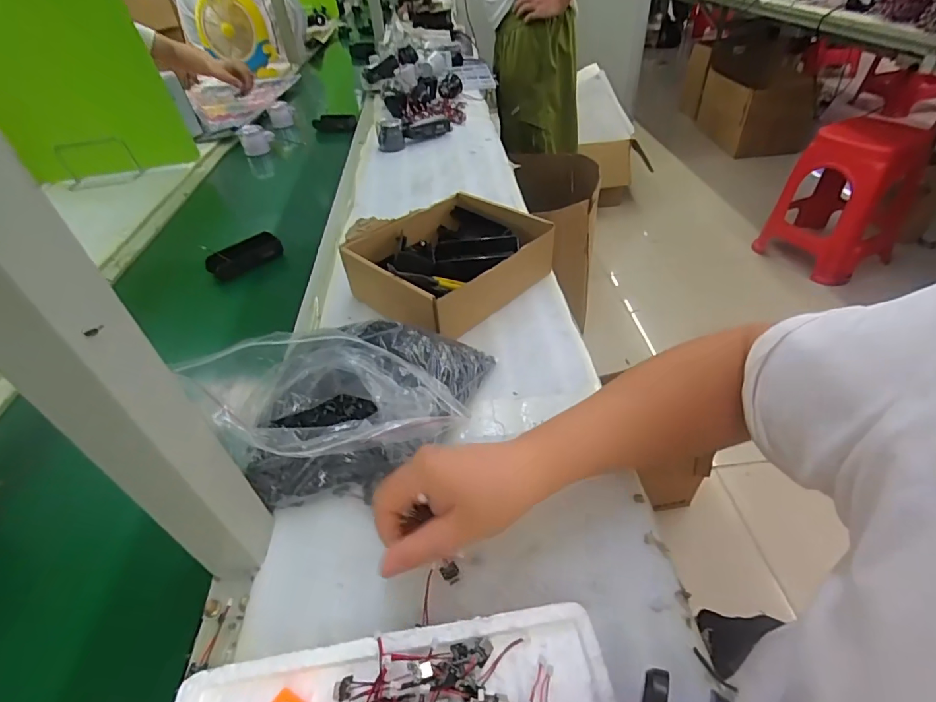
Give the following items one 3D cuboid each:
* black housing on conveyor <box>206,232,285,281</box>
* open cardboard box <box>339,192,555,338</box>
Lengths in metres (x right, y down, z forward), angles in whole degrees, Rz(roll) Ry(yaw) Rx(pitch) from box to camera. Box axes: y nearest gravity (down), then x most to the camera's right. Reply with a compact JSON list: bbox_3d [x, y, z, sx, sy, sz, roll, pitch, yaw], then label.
[{"bbox_3d":[-0.337,-0.143,0.701,0.105,0.037,0.041,-26,46,-21],"label":"black housing on conveyor"},{"bbox_3d":[-0.023,-0.119,0.585,0.217,0.077,0.175,-36,50,-28],"label":"open cardboard box"}]

